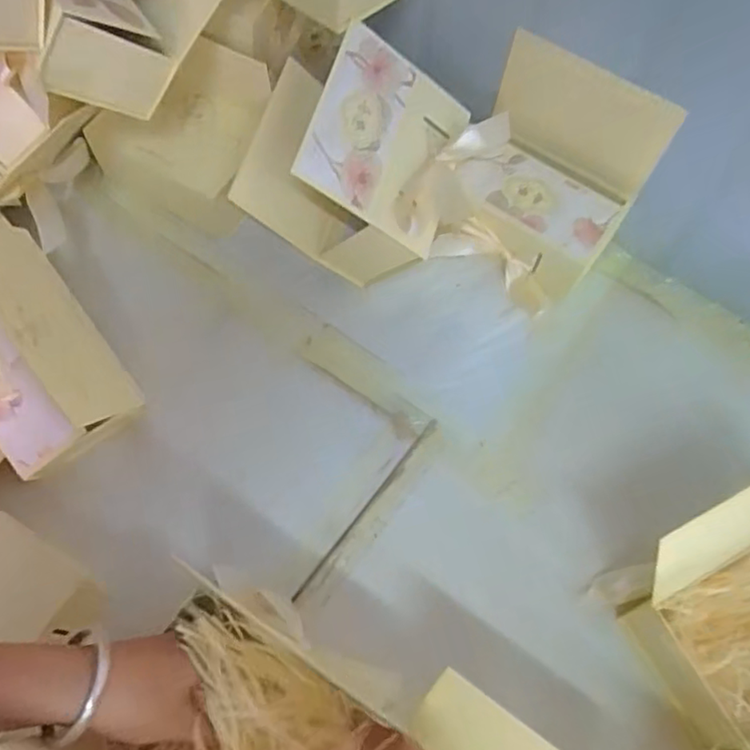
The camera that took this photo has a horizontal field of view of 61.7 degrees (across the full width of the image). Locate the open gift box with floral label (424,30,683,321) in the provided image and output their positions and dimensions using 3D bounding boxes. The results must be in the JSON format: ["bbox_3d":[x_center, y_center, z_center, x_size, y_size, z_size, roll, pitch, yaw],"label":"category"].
[{"bbox_3d":[0.144,-0.167,0.560,0.157,0.151,0.153,31,66,13],"label":"open gift box with floral label"}]

